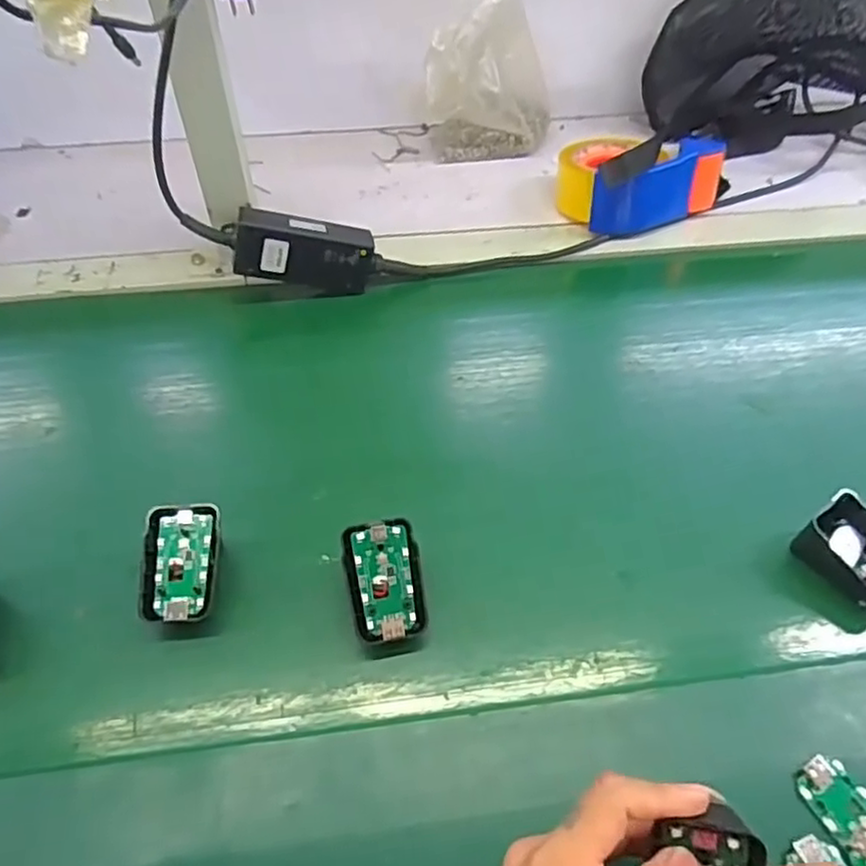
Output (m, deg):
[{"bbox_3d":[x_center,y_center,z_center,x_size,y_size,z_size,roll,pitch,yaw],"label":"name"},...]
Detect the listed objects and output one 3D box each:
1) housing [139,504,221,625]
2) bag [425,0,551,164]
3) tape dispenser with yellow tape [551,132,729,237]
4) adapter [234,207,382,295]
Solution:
[{"bbox_3d":[-0.152,0.081,0.408,0.042,0.023,0.070,-3,66,-7],"label":"housing"},{"bbox_3d":[0.062,-0.367,0.710,0.137,0.169,0.081,5,43,1],"label":"bag"},{"bbox_3d":[0.207,-0.263,0.676,0.165,0.067,0.094,-6,44,-10],"label":"tape dispenser with yellow tape"},{"bbox_3d":[-0.108,-0.156,0.578,0.120,0.051,0.033,5,45,-21],"label":"adapter"}]

